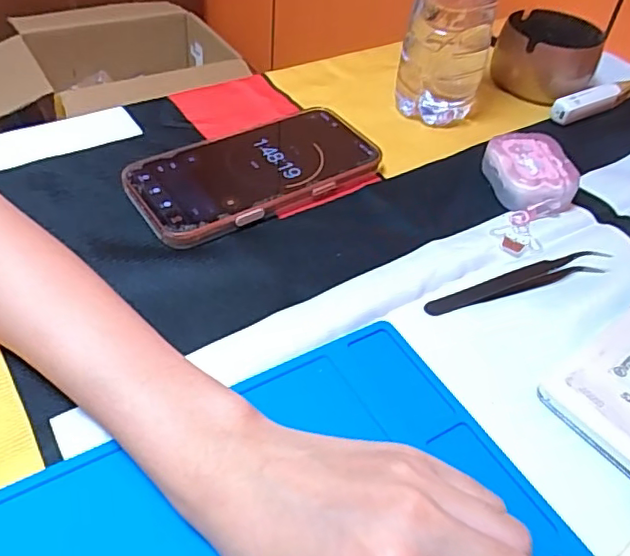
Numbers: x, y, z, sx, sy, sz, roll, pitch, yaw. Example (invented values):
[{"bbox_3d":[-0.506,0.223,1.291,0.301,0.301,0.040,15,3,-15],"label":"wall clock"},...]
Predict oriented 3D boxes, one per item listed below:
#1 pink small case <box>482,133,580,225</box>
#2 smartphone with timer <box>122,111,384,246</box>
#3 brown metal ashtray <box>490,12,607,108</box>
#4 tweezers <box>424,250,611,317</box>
[{"bbox_3d":[0.150,-0.071,0.406,0.050,0.024,0.066,-5,46,-9],"label":"pink small case"},{"bbox_3d":[-0.039,-0.071,0.397,0.162,0.016,0.080,-25,52,-26],"label":"smartphone with timer"},{"bbox_3d":[0.202,-0.197,0.516,0.086,0.045,0.085,20,48,15],"label":"brown metal ashtray"},{"bbox_3d":[0.119,0.000,0.343,0.118,0.011,0.011,-13,48,-16],"label":"tweezers"}]

